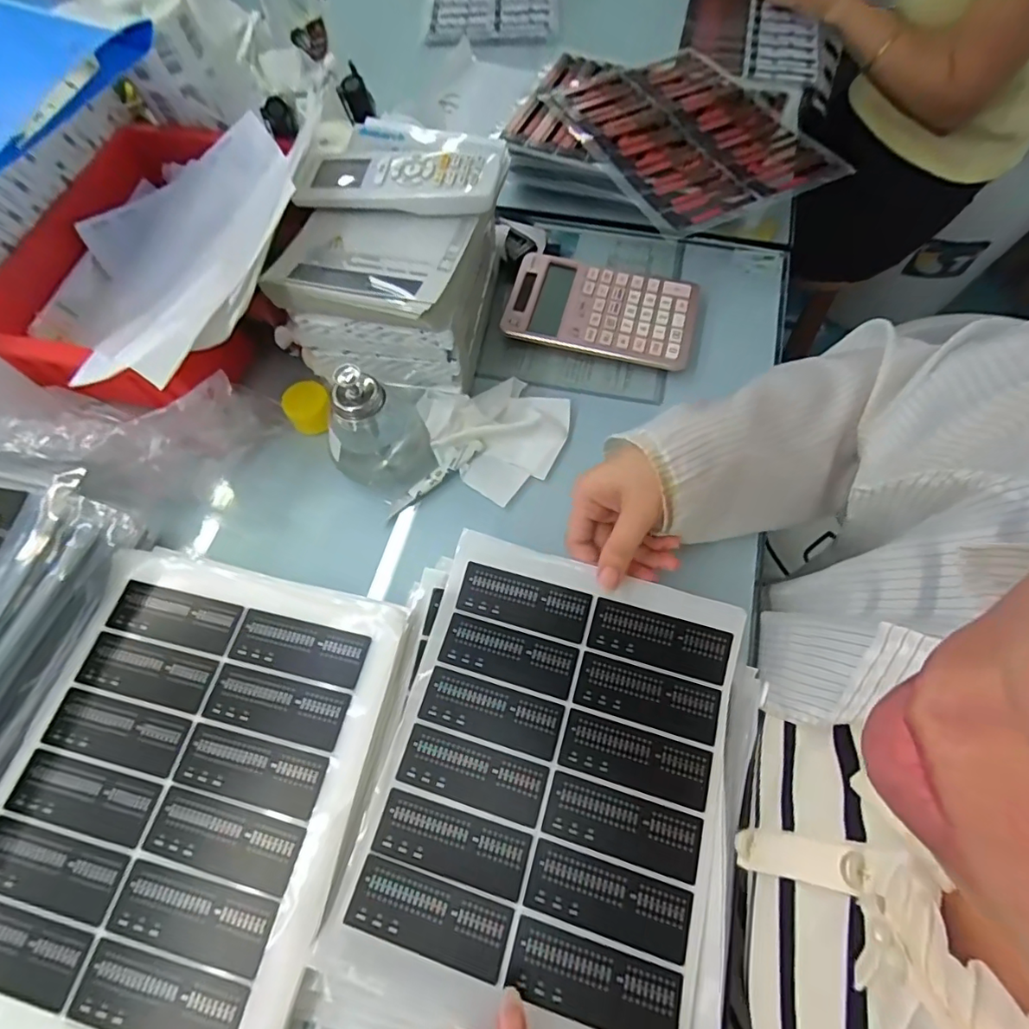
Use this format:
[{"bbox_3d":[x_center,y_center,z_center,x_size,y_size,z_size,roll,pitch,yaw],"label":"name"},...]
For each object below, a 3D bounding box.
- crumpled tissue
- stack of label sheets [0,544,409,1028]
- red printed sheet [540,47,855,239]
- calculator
[{"bbox_3d":[-0.016,-0.079,0.452,0.116,0.028,0.110,32,70,16],"label":"crumpled tissue"},{"bbox_3d":[-0.207,0.170,0.331,0.219,0.017,0.281,11,67,5],"label":"stack of label sheets"},{"bbox_3d":[0.174,-0.393,0.538,0.194,0.012,0.271,-26,68,-6],"label":"red printed sheet"},{"bbox_3d":[0.083,-0.199,0.508,0.179,0.023,0.109,12,66,8],"label":"calculator"}]

